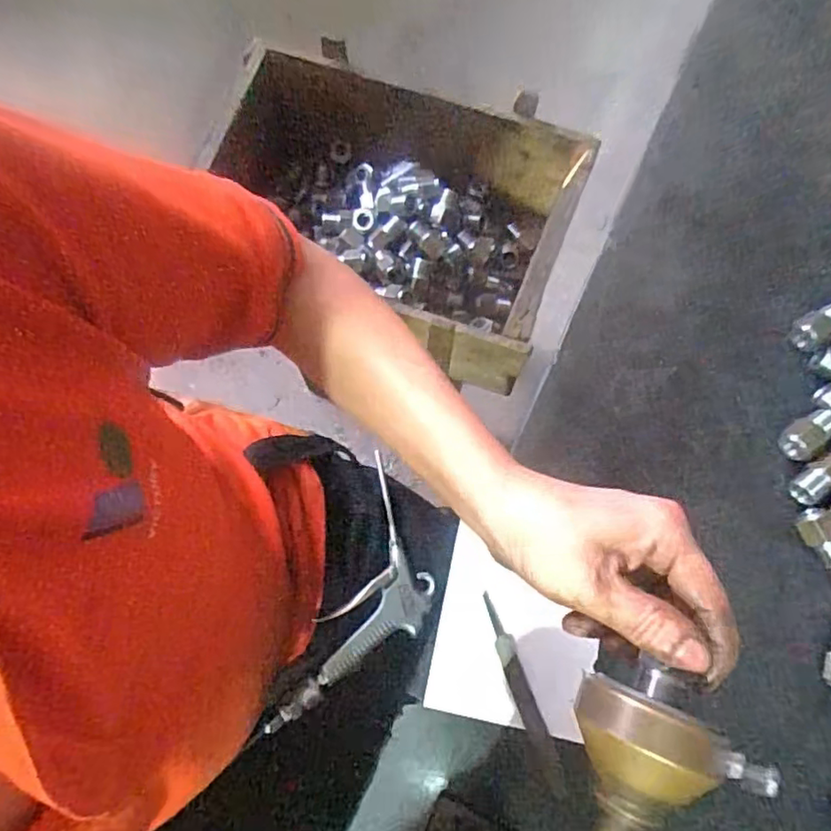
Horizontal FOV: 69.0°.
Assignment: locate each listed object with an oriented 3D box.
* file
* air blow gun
[{"bbox_3d":[0.072,0.185,0.403,0.013,0.005,0.128,-19,78,-5],"label":"file"},{"bbox_3d":[-0.045,0.165,0.532,0.101,0.022,0.233,28,64,6],"label":"air blow gun"}]

